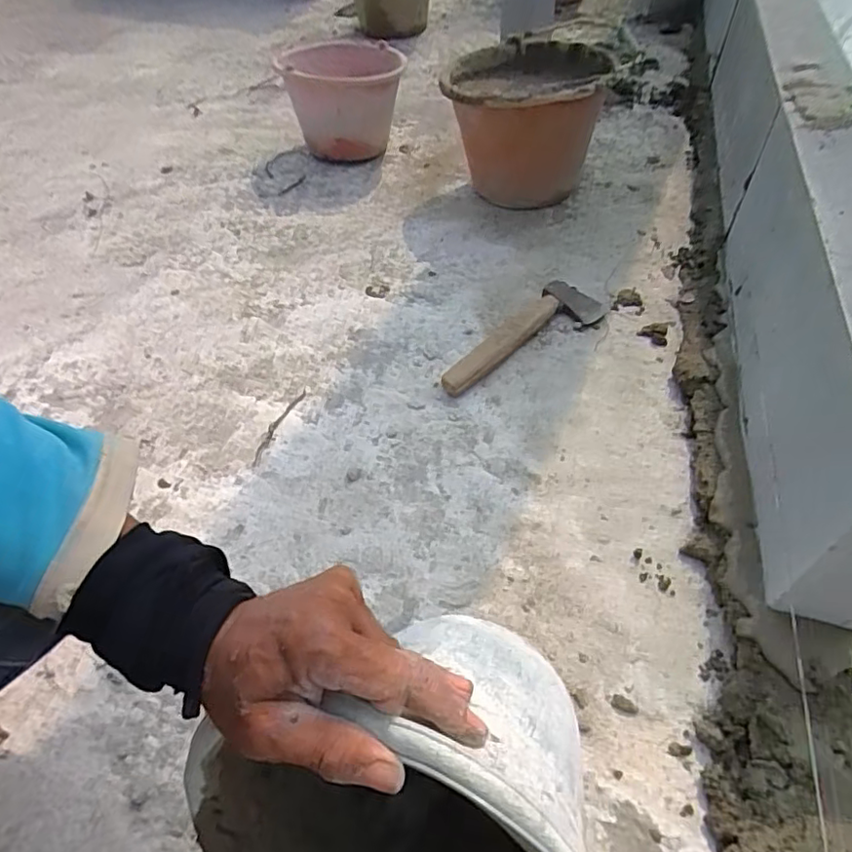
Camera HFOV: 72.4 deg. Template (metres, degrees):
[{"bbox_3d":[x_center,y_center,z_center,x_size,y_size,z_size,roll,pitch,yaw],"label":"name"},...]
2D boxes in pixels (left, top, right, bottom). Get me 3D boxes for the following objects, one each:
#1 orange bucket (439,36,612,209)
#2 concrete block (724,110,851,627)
[{"bbox_3d":[0.166,-0.517,1.025,0.241,0.206,0.236,-1,50,1],"label":"orange bucket"},{"bbox_3d":[0.415,-0.106,0.605,0.099,0.196,0.579,11,51,11],"label":"concrete block"}]

